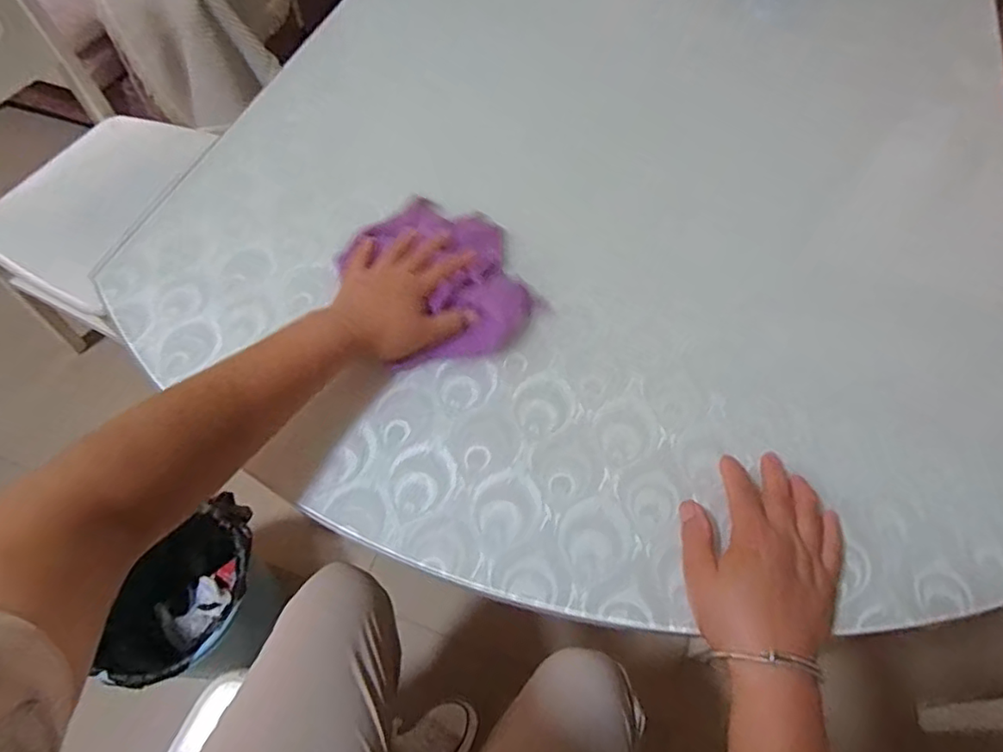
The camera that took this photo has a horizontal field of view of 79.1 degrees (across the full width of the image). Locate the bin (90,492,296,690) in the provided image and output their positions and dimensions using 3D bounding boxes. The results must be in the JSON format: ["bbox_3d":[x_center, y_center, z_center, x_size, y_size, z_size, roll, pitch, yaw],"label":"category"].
[{"bbox_3d":[-0.515,0.368,1.014,0.262,0.273,0.277,2,59,2],"label":"bin"}]

